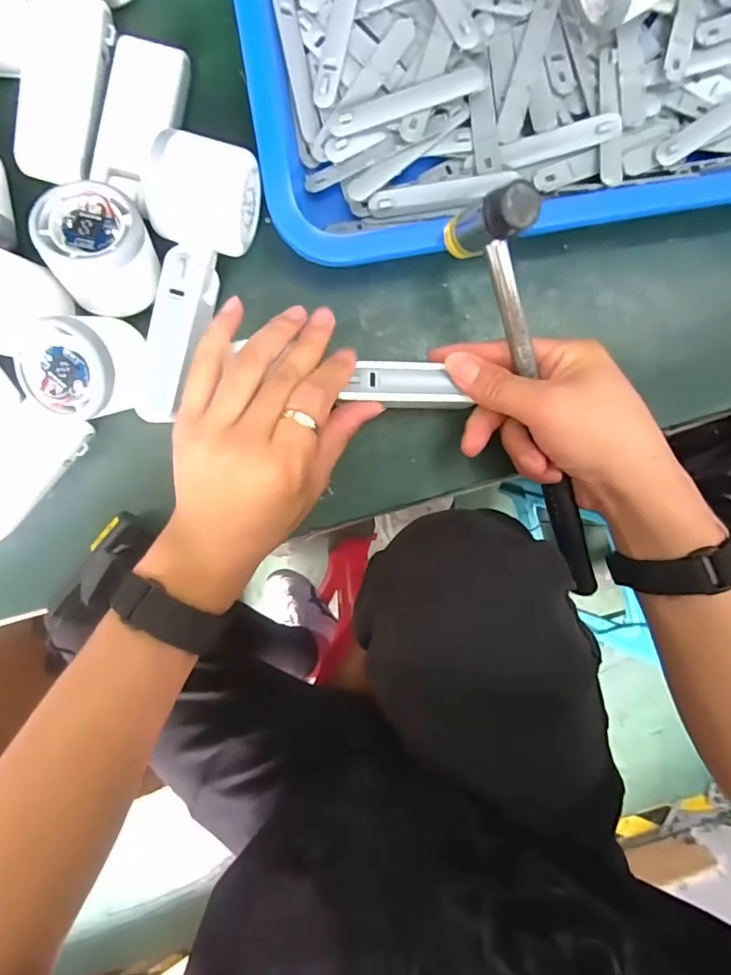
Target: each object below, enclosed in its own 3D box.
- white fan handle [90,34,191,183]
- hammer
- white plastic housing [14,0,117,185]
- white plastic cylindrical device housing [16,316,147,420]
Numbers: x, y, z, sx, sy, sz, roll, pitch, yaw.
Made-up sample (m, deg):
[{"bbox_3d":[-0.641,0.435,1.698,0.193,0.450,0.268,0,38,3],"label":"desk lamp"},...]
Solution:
[{"bbox_3d":[-0.139,-0.229,0.312,0.043,0.025,0.085,13,93,-3],"label":"white fan handle"},{"bbox_3d":[0.103,-0.040,0.292,0.029,0.054,0.244,-21,108,-1],"label":"hammer"},{"bbox_3d":[-0.183,-0.245,0.300,0.046,0.014,0.106,12,93,-3],"label":"white plastic housing"},{"bbox_3d":[-0.160,-0.070,0.296,0.068,0.048,0.068,3,105,11],"label":"white plastic cylindrical device housing"}]

